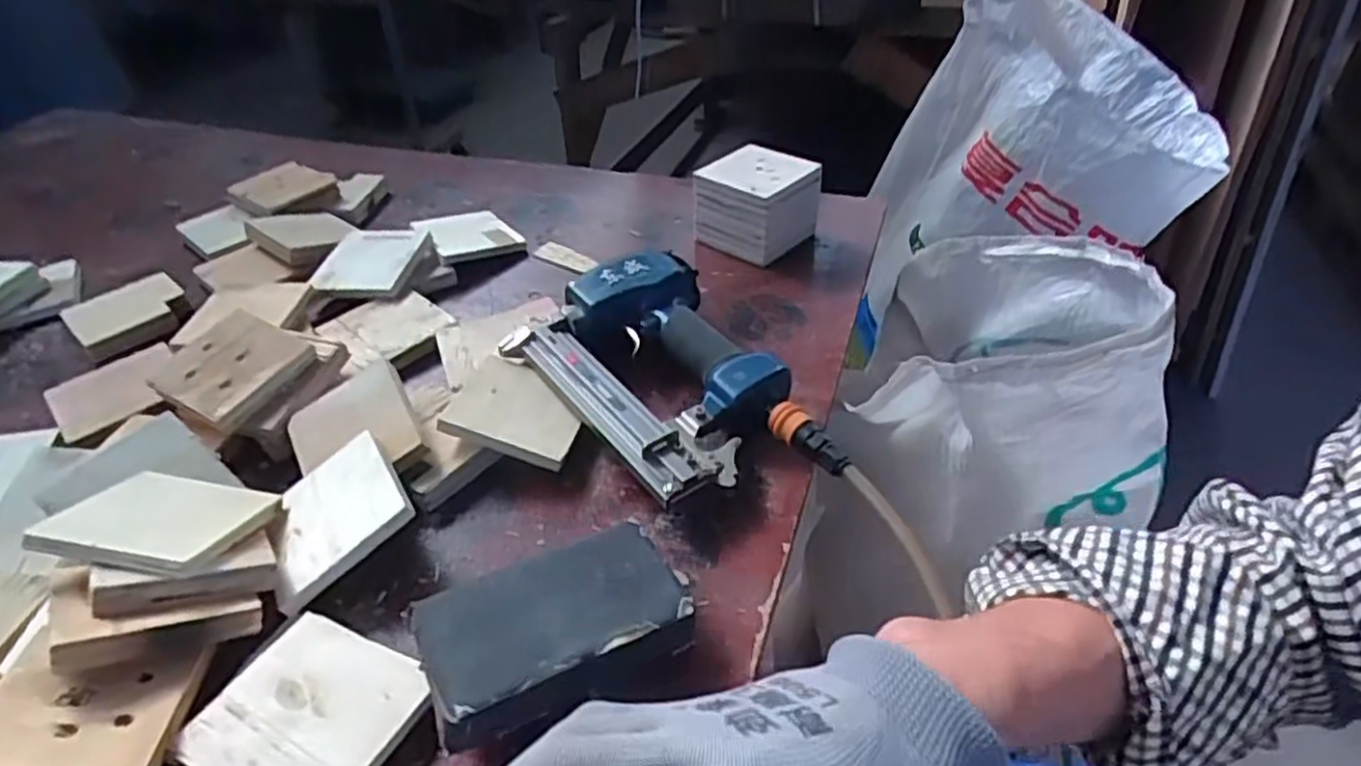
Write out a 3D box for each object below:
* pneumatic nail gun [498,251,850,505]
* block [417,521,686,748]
[{"bbox_3d":[-0.019,0.000,0.565,0.171,0.069,0.245,-18,41,-19],"label":"pneumatic nail gun"},{"bbox_3d":[-0.067,0.134,0.416,0.138,0.048,0.075,-21,43,-22],"label":"block"}]

